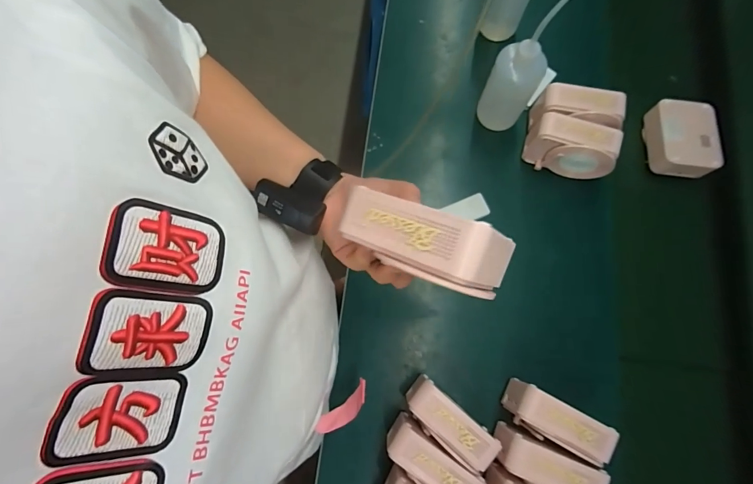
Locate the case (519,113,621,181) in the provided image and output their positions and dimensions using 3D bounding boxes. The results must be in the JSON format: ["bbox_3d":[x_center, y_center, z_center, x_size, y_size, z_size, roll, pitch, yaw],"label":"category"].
[{"bbox_3d":[0.321,-0.154,0.632,0.133,0.091,0.053,16,76,3],"label":"case"}]

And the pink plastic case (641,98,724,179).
[{"bbox_3d":[0.527,-0.179,0.661,0.105,0.043,0.126,6,76,0],"label":"pink plastic case"}]

